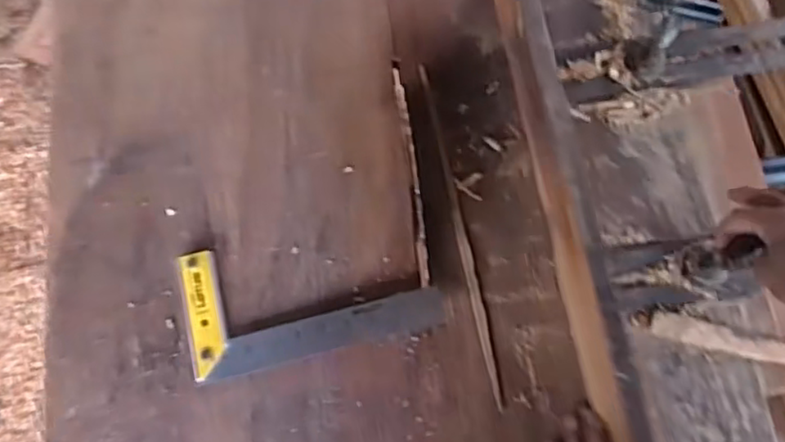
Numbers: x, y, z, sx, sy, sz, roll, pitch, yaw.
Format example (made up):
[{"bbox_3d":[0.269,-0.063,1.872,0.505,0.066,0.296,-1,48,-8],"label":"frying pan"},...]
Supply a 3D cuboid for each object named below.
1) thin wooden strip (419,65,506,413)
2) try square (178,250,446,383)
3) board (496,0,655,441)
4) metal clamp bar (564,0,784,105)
[{"bbox_3d":[0.071,0.003,0.697,0.013,0.008,0.380,-11,72,-3],"label":"thin wooden strip"},{"bbox_3d":[-0.084,0.074,0.672,0.254,0.013,0.128,-12,72,-4],"label":"try square"},{"bbox_3d":[0.166,-0.054,0.658,0.026,0.105,0.671,-8,71,-2],"label":"board"},{"bbox_3d":[0.340,-0.207,0.721,0.282,0.141,0.077,-10,72,-3],"label":"metal clamp bar"}]

